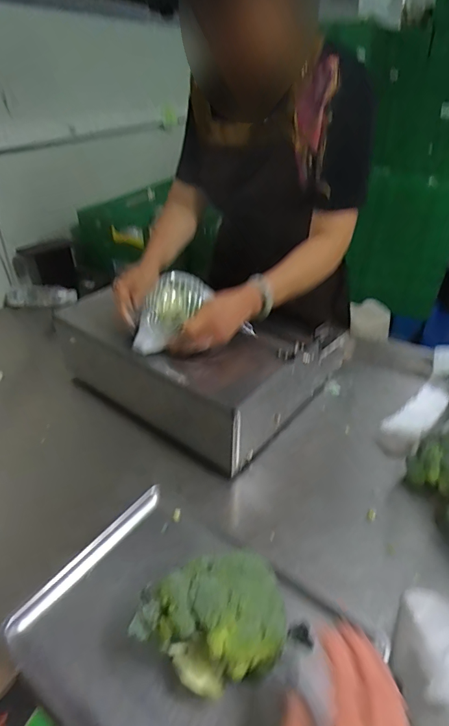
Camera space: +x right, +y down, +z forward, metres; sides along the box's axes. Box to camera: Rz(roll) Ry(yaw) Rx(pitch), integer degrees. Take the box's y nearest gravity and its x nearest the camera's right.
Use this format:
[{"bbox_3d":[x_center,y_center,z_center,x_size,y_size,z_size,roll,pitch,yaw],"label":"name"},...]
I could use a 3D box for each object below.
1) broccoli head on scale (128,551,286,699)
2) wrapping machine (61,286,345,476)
[{"bbox_3d":[-0.014,0.252,0.408,0.140,0.105,0.094,-4,36,-6],"label":"broccoli head on scale"},{"bbox_3d":[-0.040,-0.038,0.952,0.505,0.188,0.398,26,43,31],"label":"wrapping machine"}]

